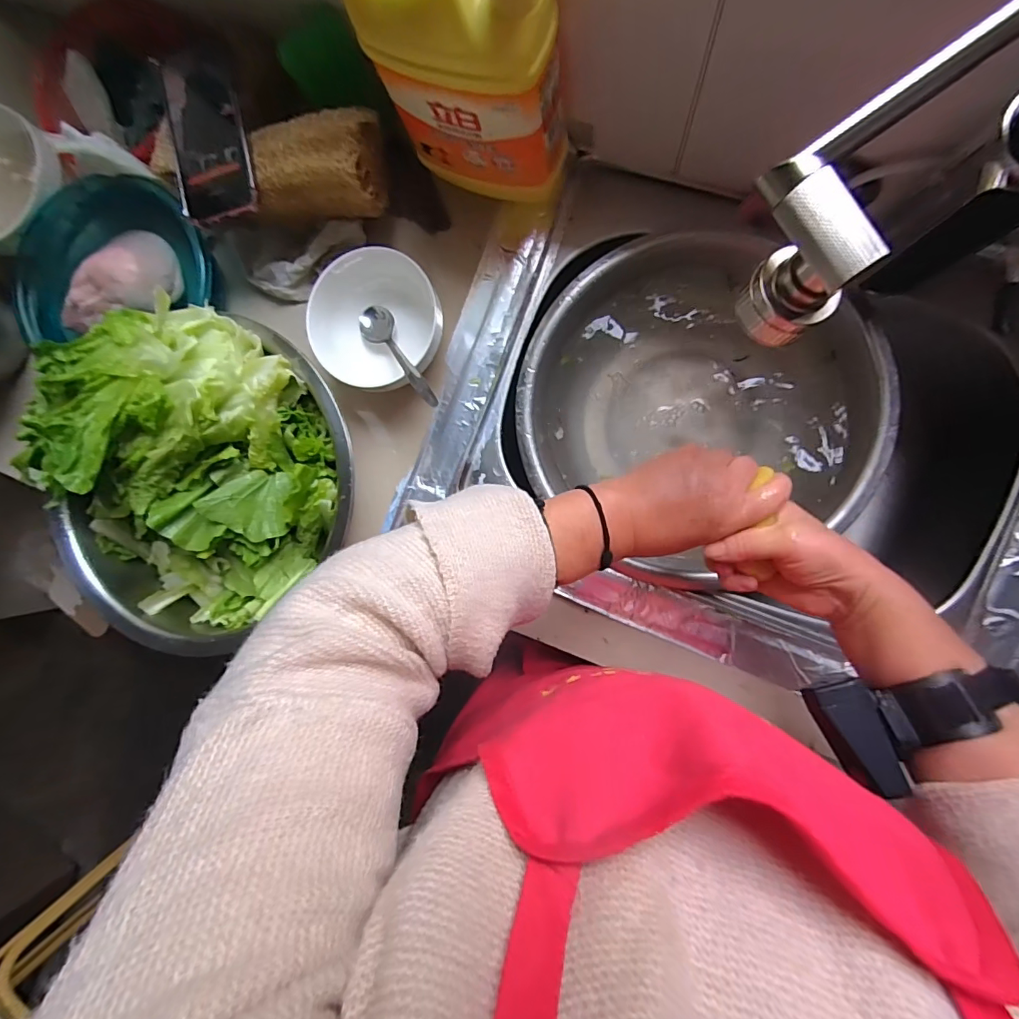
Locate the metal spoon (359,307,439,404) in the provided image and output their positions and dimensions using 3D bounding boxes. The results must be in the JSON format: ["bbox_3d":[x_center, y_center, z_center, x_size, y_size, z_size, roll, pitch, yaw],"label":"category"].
[{"bbox_3d":[-0.109,-0.149,0.472,0.034,0.019,0.162,-39,54,7],"label":"metal spoon"}]

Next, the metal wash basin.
[{"bbox_3d":[0.177,-0.091,0.510,0.339,0.082,0.299,30,95,8],"label":"metal wash basin"}]

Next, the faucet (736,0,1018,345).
[{"bbox_3d":[0.224,-0.168,0.315,0.203,0.225,0.075,-32,86,8],"label":"faucet"}]

